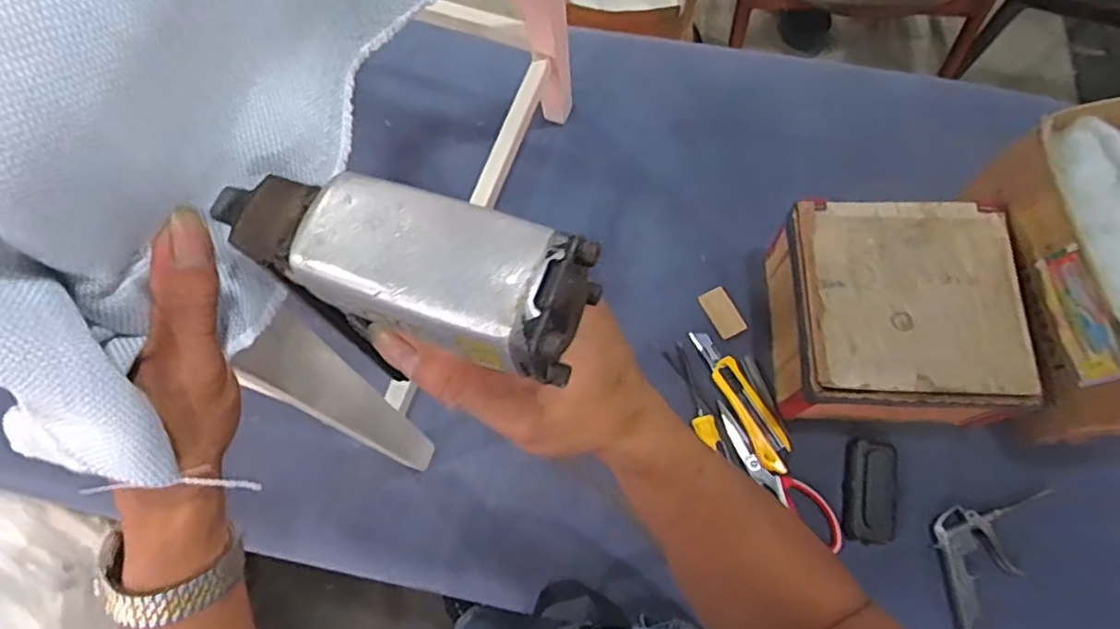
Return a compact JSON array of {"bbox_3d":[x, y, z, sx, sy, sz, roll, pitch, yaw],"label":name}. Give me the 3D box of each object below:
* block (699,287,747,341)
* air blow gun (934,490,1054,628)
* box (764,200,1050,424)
[{"bbox_3d":[0.193,-0.002,0.764,0.034,0.007,0.060,-25,72,-7],"label":"block"},{"bbox_3d":[0.434,0.245,0.674,0.087,0.022,0.172,38,76,13],"label":"air blow gun"},{"bbox_3d":[0.351,0.006,0.692,0.221,0.131,0.220,-1,71,1],"label":"box"}]

